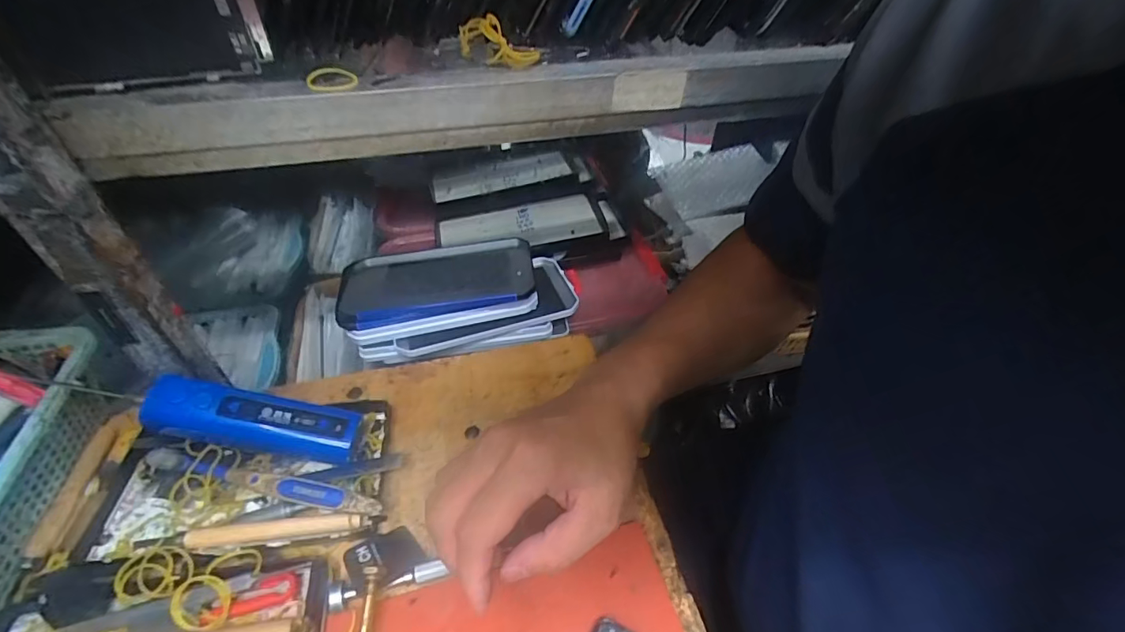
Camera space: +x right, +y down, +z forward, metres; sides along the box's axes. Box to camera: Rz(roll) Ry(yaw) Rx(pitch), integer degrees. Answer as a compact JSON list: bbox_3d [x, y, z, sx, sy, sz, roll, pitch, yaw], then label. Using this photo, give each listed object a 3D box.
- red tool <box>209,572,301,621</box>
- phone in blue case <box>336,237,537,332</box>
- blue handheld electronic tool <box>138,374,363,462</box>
[{"bbox_3d":[-0.179,0.163,0.292,0.044,0.009,0.017,-13,45,-15],"label":"red tool"},{"bbox_3d":[-0.121,-0.036,0.486,0.181,0.019,0.099,-8,41,-6],"label":"phone in blue case"},{"bbox_3d":[-0.212,0.075,0.345,0.130,0.034,0.034,15,41,-16],"label":"blue handheld electronic tool"}]

